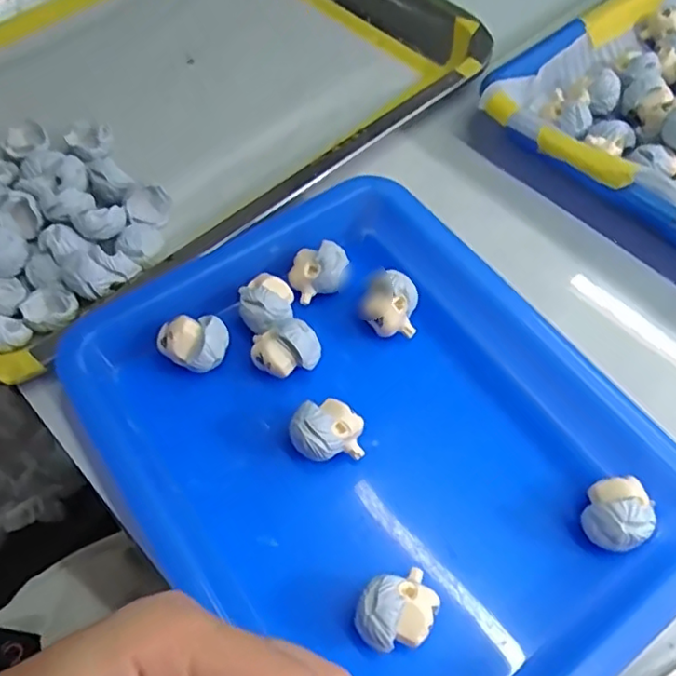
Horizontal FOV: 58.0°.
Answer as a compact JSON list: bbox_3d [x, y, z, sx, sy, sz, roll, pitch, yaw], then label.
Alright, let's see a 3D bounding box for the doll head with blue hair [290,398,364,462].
[{"bbox_3d":[-0.004,0.038,0.242,0.028,0.025,0.021,-14,60,-8],"label":"doll head with blue hair"}]

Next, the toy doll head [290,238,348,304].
[{"bbox_3d":[-0.009,-0.031,0.280,0.026,0.022,0.020,-17,60,-9],"label":"toy doll head"}]

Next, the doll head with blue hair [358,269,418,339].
[{"bbox_3d":[0.023,-0.013,0.269,0.024,0.024,0.021,3,59,3],"label":"doll head with blue hair"}]

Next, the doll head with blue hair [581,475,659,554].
[{"bbox_3d":[0.102,0.064,0.224,0.021,0.023,0.026,16,60,10],"label":"doll head with blue hair"}]

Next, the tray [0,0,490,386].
[{"bbox_3d":[-0.107,-0.155,0.375,0.377,0.045,0.271,-39,66,-21],"label":"tray"}]

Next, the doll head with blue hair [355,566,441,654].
[{"bbox_3d":[0.020,0.094,0.209,0.028,0.026,0.021,-13,60,-7],"label":"doll head with blue hair"}]

